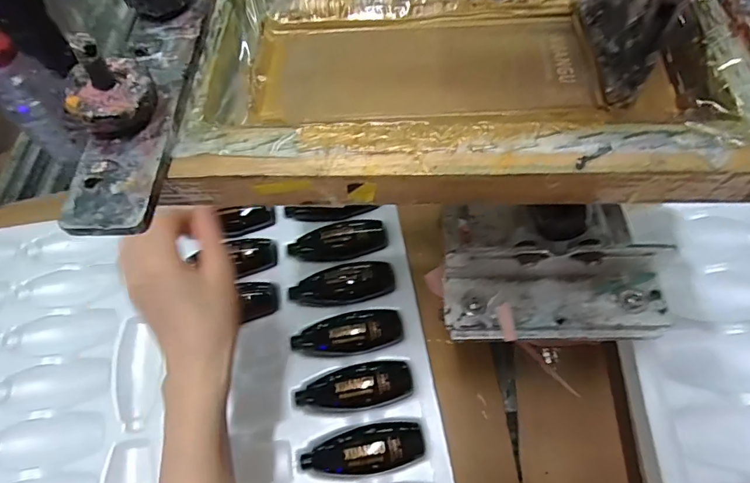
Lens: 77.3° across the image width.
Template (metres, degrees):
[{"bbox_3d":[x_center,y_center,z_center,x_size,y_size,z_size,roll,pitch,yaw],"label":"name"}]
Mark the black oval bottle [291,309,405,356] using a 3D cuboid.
[{"bbox_3d":[-0.026,0.084,0.438,0.103,0.024,0.041,-12,62,-2],"label":"black oval bottle"}]

